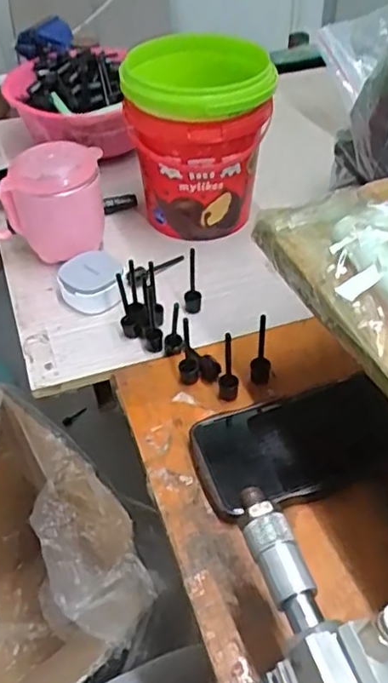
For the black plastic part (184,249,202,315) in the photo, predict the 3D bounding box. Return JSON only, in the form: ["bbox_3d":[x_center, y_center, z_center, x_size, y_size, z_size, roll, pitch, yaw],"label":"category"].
[{"bbox_3d":[-0.001,-0.051,0.513,0.013,0.060,0.014,3,45,5],"label":"black plastic part"}]

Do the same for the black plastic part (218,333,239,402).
[{"bbox_3d":[0.025,0.020,0.450,0.014,0.050,0.011,0,16,2],"label":"black plastic part"}]

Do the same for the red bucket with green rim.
[{"bbox_3d":[0.004,-0.185,0.572,0.122,0.157,0.109,-4,45,-2],"label":"red bucket with green rim"}]

